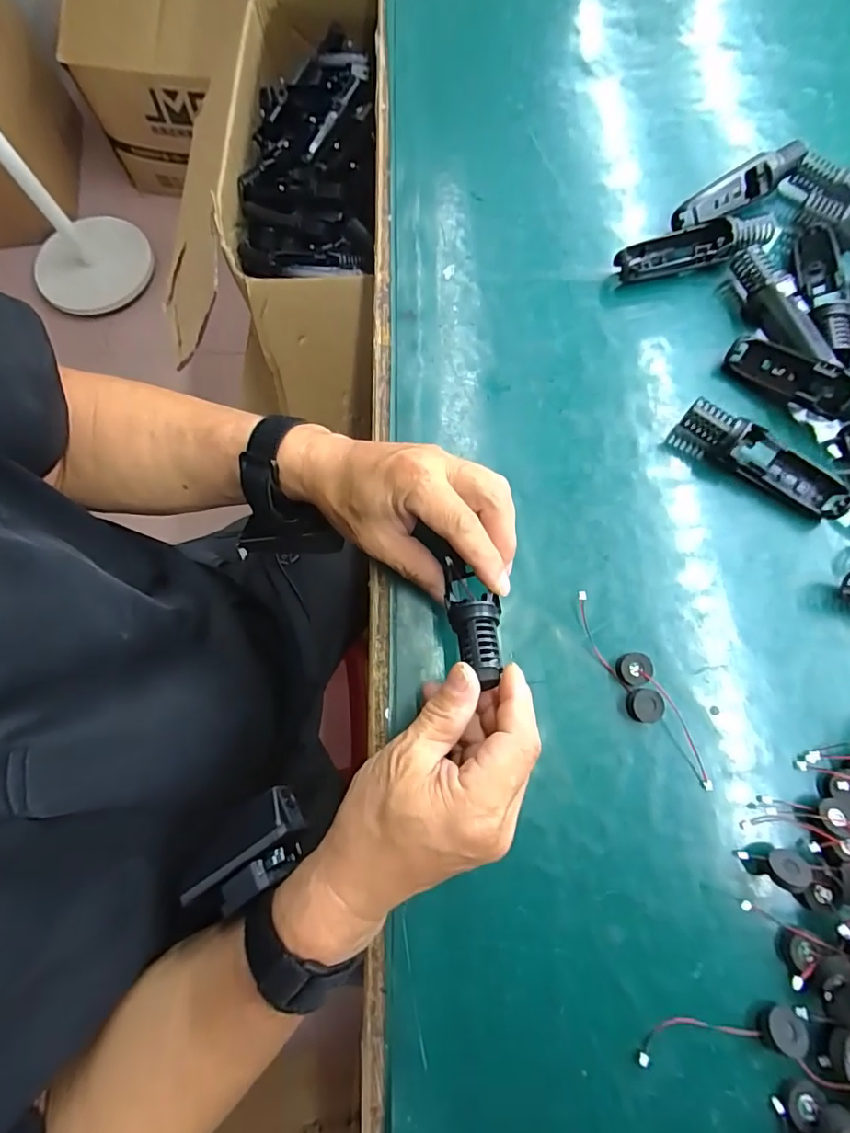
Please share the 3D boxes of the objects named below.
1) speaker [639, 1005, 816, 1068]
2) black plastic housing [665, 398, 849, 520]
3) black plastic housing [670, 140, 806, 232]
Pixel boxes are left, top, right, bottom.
[{"bbox_3d":[0.161,0.256,0.280,0.090,0.014,0.022,-7,75,-2],"label":"speaker"},{"bbox_3d":[0.238,-0.076,0.367,0.122,0.032,0.026,33,77,8],"label":"black plastic housing"},{"bbox_3d":[0.262,-0.312,0.434,0.125,0.026,0.026,-33,77,-9],"label":"black plastic housing"}]

